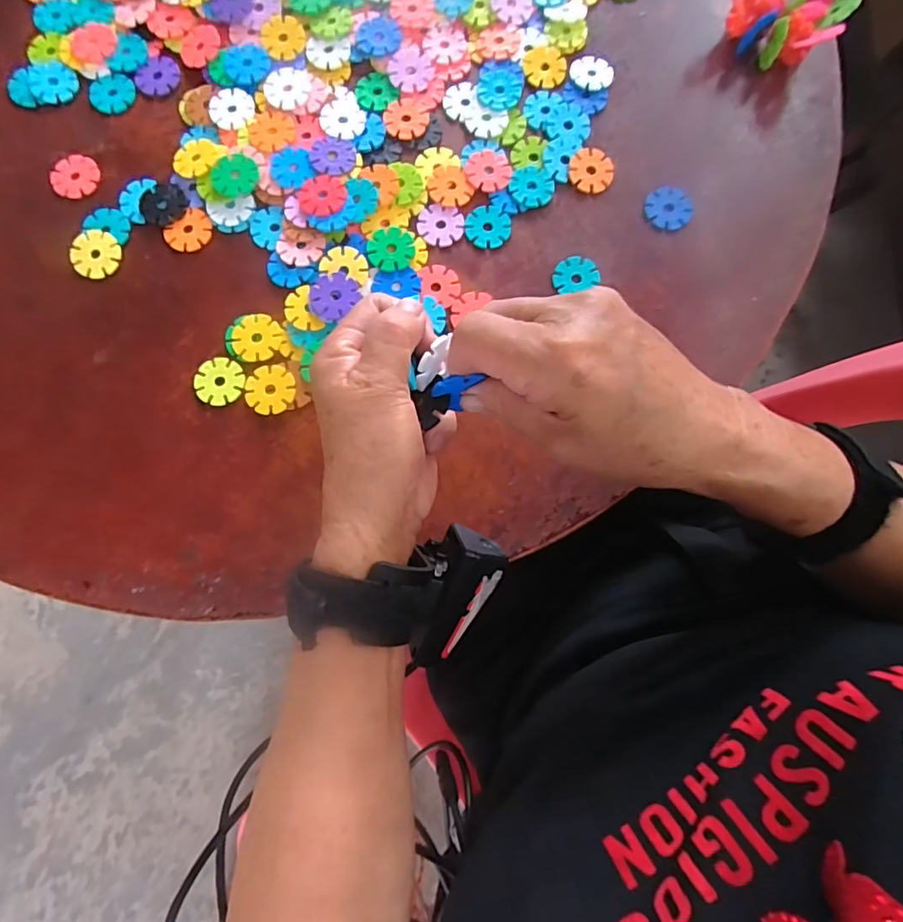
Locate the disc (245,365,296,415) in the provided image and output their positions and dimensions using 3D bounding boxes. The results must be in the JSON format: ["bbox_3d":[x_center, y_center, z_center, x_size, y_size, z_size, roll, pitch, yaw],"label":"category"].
[{"bbox_3d":[-0.116,-0.045,0.336,0.031,0.004,0.031,0,79,0],"label":"disc"}]

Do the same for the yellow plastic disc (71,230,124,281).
[{"bbox_3d":[-0.241,-0.141,0.358,0.030,0.006,0.034,-9,79,-1],"label":"yellow plastic disc"}]

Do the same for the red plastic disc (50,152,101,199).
[{"bbox_3d":[-0.265,-0.201,0.370,0.032,0.004,0.033,0,79,0],"label":"red plastic disc"}]

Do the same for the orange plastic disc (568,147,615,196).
[{"bbox_3d":[0.099,-0.204,0.370,0.031,0.005,0.033,0,79,0],"label":"orange plastic disc"}]

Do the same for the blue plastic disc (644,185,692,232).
[{"bbox_3d":[0.151,-0.176,0.366,0.030,0.005,0.032,0,79,0],"label":"blue plastic disc"}]

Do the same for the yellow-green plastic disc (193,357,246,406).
[{"bbox_3d":[-0.149,-0.052,0.337,0.030,0.004,0.032,0,79,0],"label":"yellow-green plastic disc"}]

